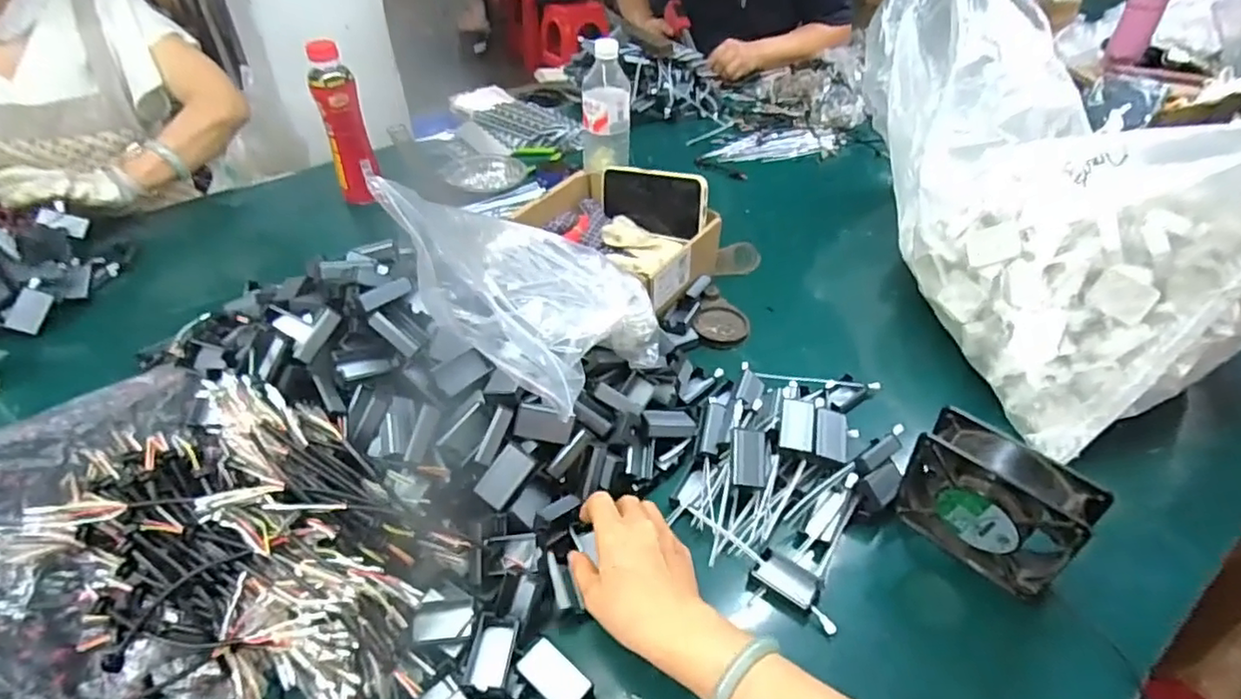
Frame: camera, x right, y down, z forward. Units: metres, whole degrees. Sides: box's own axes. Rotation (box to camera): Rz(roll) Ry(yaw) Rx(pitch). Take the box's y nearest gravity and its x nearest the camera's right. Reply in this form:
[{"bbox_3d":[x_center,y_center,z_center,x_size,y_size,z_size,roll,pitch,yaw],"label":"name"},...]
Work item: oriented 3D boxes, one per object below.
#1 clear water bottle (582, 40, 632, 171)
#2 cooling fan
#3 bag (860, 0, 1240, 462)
[{"bbox_3d":[-0.021,-0.349,0.915,0.071,0.178,0.060,-2,41,-3],"label":"clear water bottle"},{"bbox_3d":[0.280,0.123,0.481,0.043,0.117,0.120,-30,48,-30],"label":"cooling fan"},{"bbox_3d":[0.502,-0.241,0.705,0.327,0.252,0.684,-3,57,0],"label":"bag"}]

